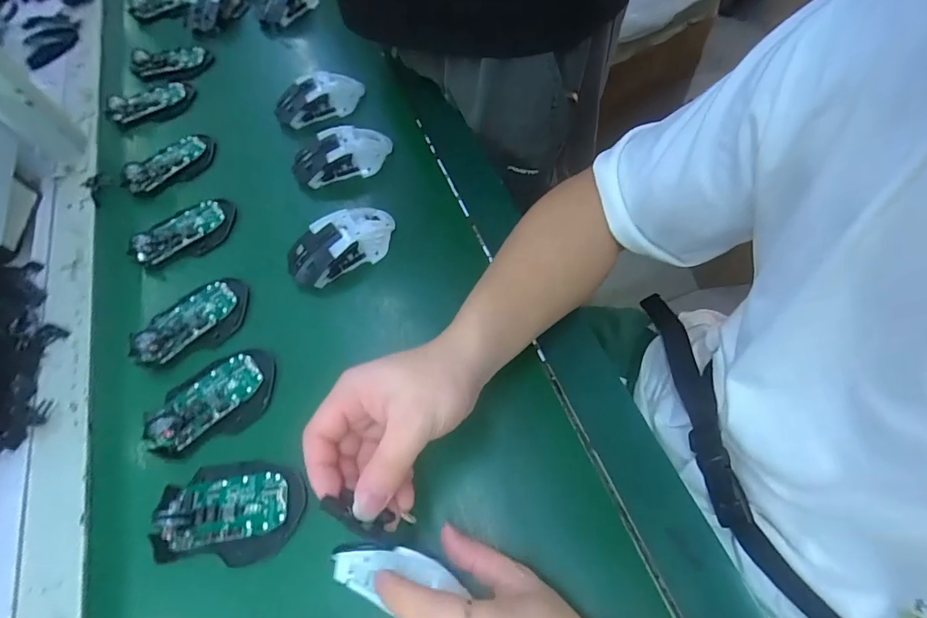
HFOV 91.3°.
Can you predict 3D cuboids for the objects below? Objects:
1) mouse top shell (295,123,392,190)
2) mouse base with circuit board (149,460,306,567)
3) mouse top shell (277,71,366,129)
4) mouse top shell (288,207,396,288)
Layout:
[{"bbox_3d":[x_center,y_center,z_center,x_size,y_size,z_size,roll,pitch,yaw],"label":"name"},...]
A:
[{"bbox_3d":[-0.143,-0.183,0.530,0.116,0.034,0.058,-16,61,-5],"label":"mouse top shell"},{"bbox_3d":[-0.185,0.156,0.354,0.115,0.023,0.073,-7,61,0],"label":"mouse base with circuit board"},{"bbox_3d":[-0.186,-0.274,0.583,0.116,0.035,0.057,-19,62,-6],"label":"mouse top shell"},{"bbox_3d":[-0.126,-0.068,0.466,0.114,0.035,0.053,-30,63,-12],"label":"mouse top shell"}]

